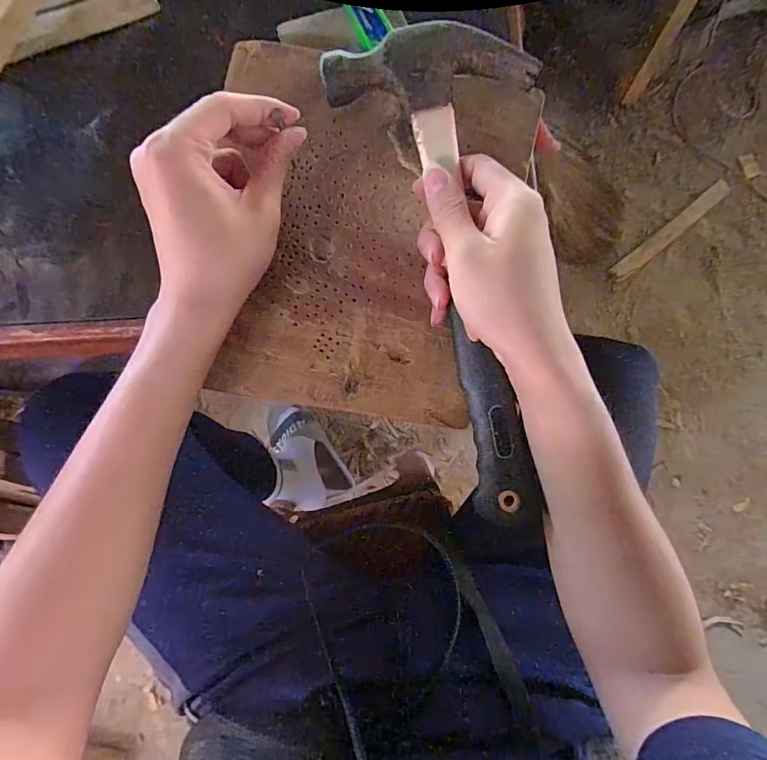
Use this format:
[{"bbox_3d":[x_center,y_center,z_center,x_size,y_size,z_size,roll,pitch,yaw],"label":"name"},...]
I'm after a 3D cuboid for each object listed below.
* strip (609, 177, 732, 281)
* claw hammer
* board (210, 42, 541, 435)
[{"bbox_3d":[0.729,-0.381,1.099,0.403,0.012,0.043,-38,88,-7],"label":"strip"},{"bbox_3d":[0.043,-0.056,0.287,0.121,0.024,0.314,-8,96,-6],"label":"claw hammer"},{"bbox_3d":[-0.017,-0.103,0.308,0.206,0.021,0.246,13,86,-5],"label":"board"}]

